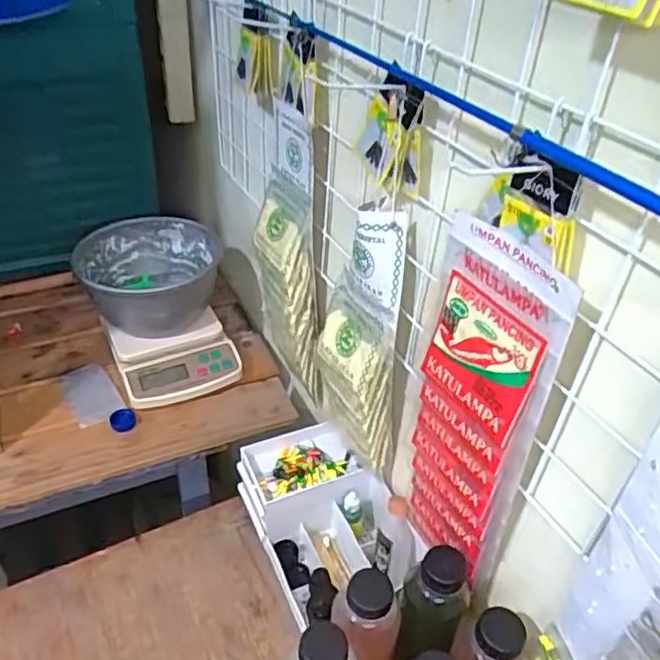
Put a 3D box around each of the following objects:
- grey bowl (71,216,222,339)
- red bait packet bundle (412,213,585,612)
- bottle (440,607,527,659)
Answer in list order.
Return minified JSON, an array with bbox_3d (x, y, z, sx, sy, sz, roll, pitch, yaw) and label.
[{"bbox_3d":[-0.252,-0.069,0.879,0.183,0.101,0.178,3,39,-2],"label":"grey bowl"},{"bbox_3d":[0.111,0.081,0.517,0.025,0.336,0.111,-18,44,-25],"label":"red bait packet bundle"},{"bbox_3d":[0.134,0.330,0.578,0.056,0.187,0.055,-4,39,-10],"label":"bottle"}]

